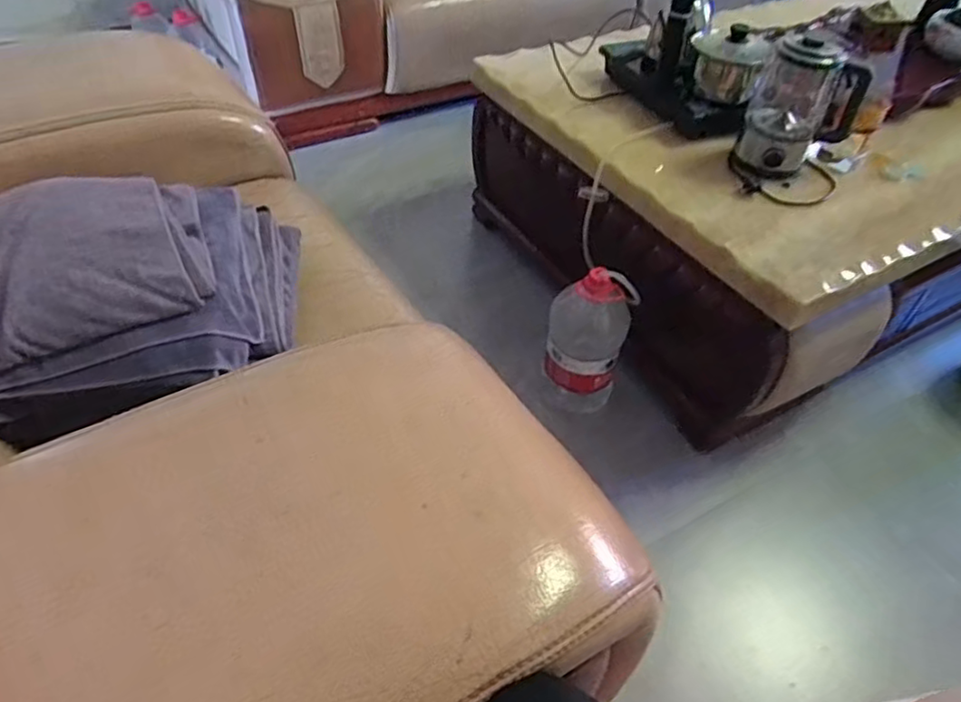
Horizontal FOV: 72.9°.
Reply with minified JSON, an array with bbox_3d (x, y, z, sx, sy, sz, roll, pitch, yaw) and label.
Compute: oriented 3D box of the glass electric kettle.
[{"bbox_3d":[0.627,-0.471,1.260,0.197,0.235,0.186,21,49,16],"label":"glass electric kettle"}]

